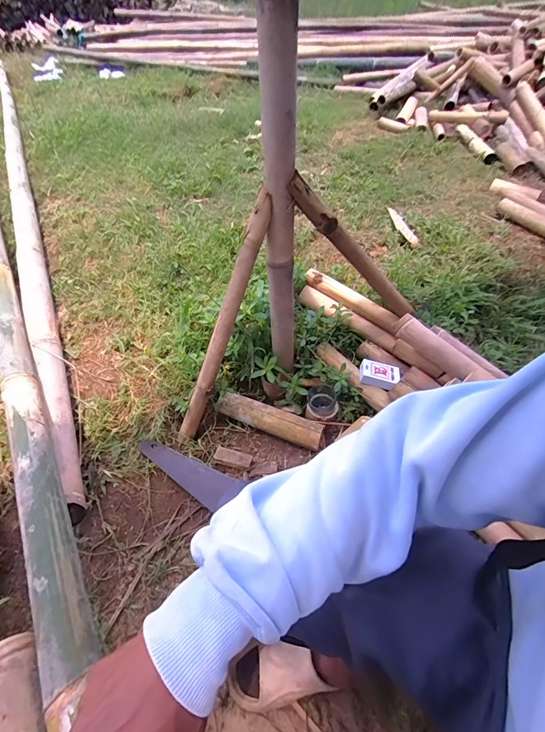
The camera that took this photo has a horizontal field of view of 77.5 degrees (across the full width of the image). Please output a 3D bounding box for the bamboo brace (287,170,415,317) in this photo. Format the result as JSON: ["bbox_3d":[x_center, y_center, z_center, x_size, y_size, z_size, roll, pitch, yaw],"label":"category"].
[{"bbox_3d":[0.194,-0.233,0.756,0.040,0.502,0.033,-41,47,22],"label":"bamboo brace"}]

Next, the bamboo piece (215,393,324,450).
[{"bbox_3d":[-0.011,0.134,0.864,0.271,0.053,0.059,16,51,16],"label":"bamboo piece"}]

